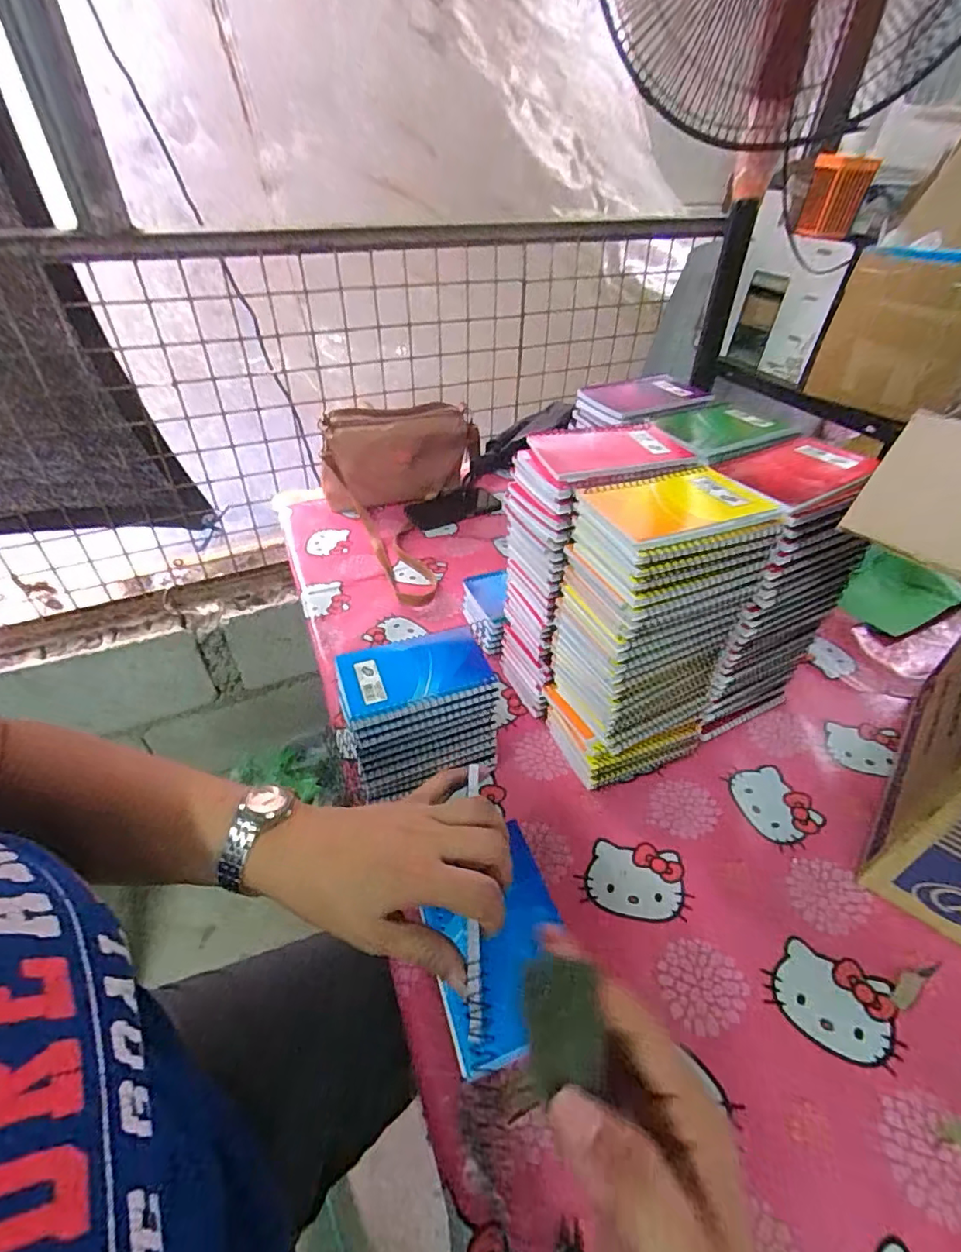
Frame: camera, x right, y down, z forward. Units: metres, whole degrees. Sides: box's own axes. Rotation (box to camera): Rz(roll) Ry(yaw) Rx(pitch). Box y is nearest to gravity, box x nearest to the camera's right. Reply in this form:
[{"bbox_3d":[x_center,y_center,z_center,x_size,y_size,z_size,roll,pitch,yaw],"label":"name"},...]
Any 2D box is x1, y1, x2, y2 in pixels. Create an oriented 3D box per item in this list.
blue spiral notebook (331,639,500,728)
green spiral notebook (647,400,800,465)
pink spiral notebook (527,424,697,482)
[{"bbox_3d":[-0.060,0.042,0.489,0.132,0.014,0.074,-12,42,-15],"label":"blue spiral notebook"},{"bbox_3d":[0.235,-0.199,0.542,0.139,0.011,0.105,-22,46,-25],"label":"green spiral notebook"},{"bbox_3d":[0.119,-0.162,0.495,0.133,0.012,0.092,-8,42,-11],"label":"pink spiral notebook"}]

